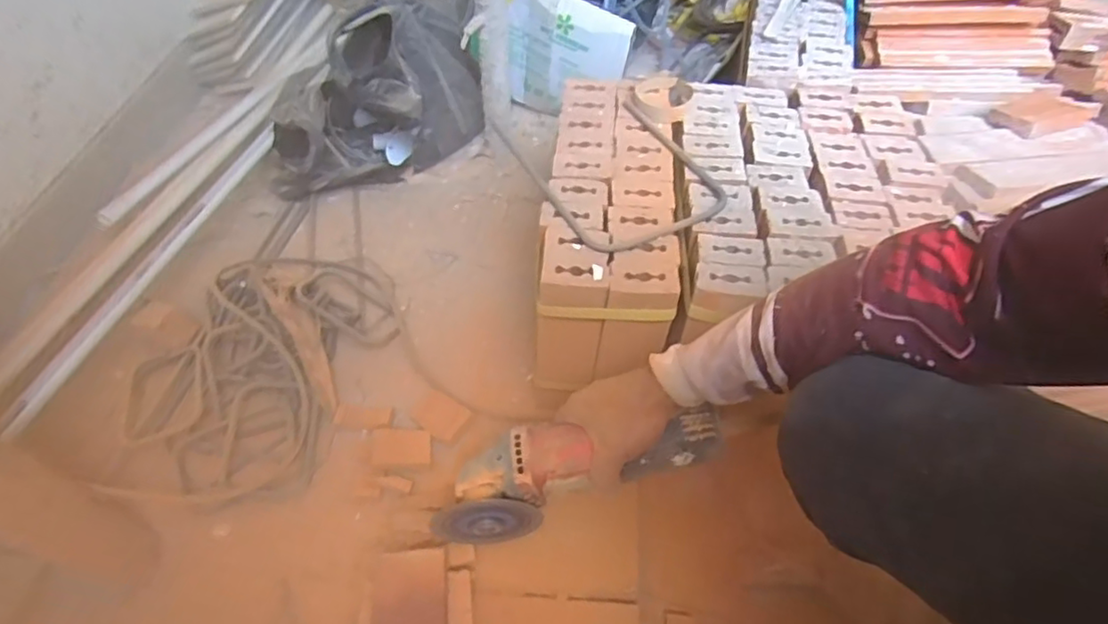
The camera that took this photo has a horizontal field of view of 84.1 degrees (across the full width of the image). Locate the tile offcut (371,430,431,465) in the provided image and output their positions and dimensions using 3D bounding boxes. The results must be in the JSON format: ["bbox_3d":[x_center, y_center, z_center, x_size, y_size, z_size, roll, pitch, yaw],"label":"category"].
[{"bbox_3d":[-0.166,0.147,0.672,0.063,0.005,0.038,7,63,-26],"label":"tile offcut"}]

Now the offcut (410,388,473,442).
[{"bbox_3d":[-0.132,0.118,0.711,0.060,0.011,0.045,25,55,17],"label":"offcut"}]

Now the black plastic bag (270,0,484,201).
[{"bbox_3d":[-0.275,-0.328,0.927,0.324,0.242,0.219,-6,52,-6],"label":"black plastic bag"}]

